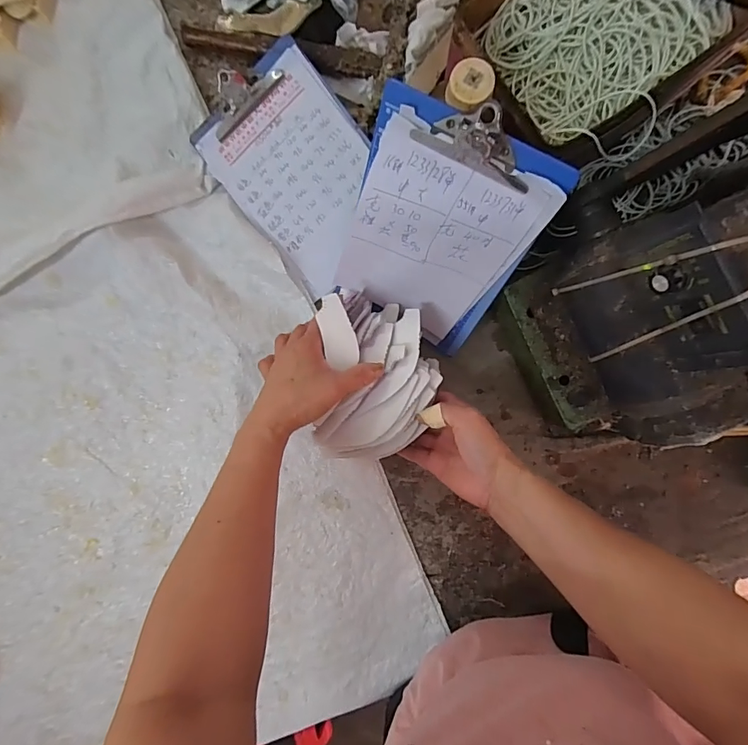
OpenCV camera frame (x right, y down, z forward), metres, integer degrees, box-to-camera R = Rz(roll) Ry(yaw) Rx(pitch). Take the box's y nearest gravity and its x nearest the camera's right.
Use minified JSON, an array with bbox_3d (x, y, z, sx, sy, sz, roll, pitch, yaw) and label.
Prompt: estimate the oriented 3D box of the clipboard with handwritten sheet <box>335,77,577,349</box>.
[{"bbox_3d":[0.049,-0.108,0.369,0.141,0.208,0.030,23,55,-1],"label":"clipboard with handwritten sheet"}]

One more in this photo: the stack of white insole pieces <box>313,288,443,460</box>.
[{"bbox_3d":[0.004,0.004,0.410,0.111,0.065,0.164,2,93,3],"label":"stack of white insole pieces"}]

